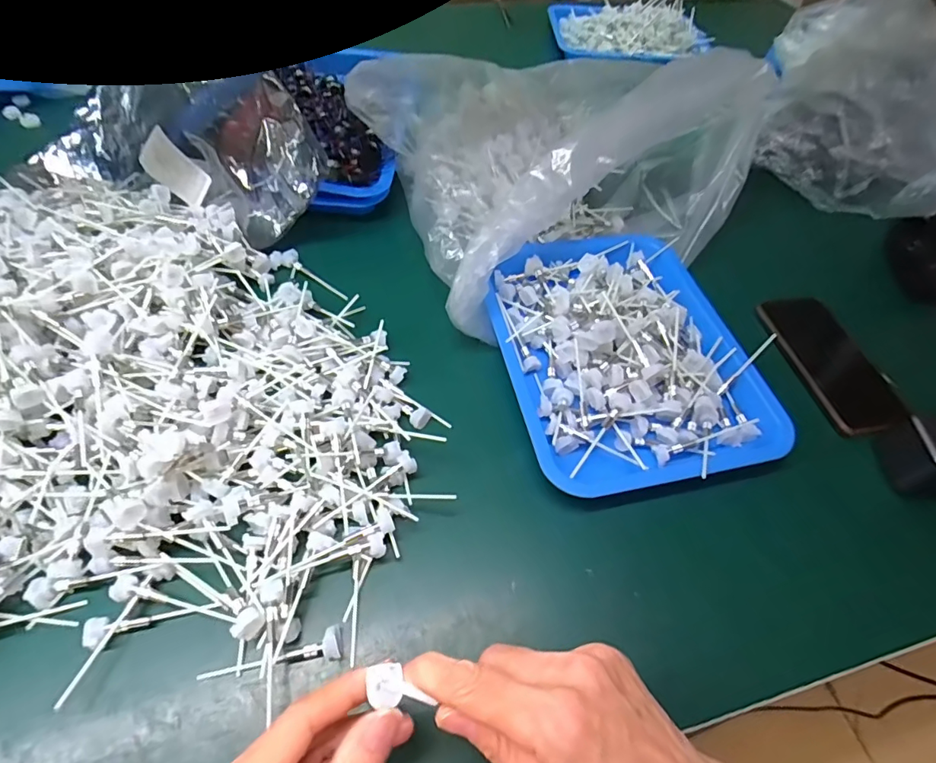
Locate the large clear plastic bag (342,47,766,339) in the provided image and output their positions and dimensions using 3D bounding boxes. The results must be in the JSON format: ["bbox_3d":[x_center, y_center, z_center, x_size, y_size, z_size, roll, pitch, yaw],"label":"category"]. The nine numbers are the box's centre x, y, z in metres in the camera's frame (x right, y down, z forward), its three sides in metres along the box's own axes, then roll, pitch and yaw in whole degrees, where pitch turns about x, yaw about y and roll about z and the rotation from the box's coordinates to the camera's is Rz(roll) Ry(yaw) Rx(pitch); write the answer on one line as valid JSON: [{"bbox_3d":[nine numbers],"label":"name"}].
[{"bbox_3d":[0.096,-0.275,0.544,0.364,0.141,0.370,-16,57,-16],"label":"large clear plastic bag"}]

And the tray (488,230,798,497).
[{"bbox_3d":[0.139,-0.042,0.466,0.225,0.058,0.291,-7,55,-10],"label":"tray"}]

